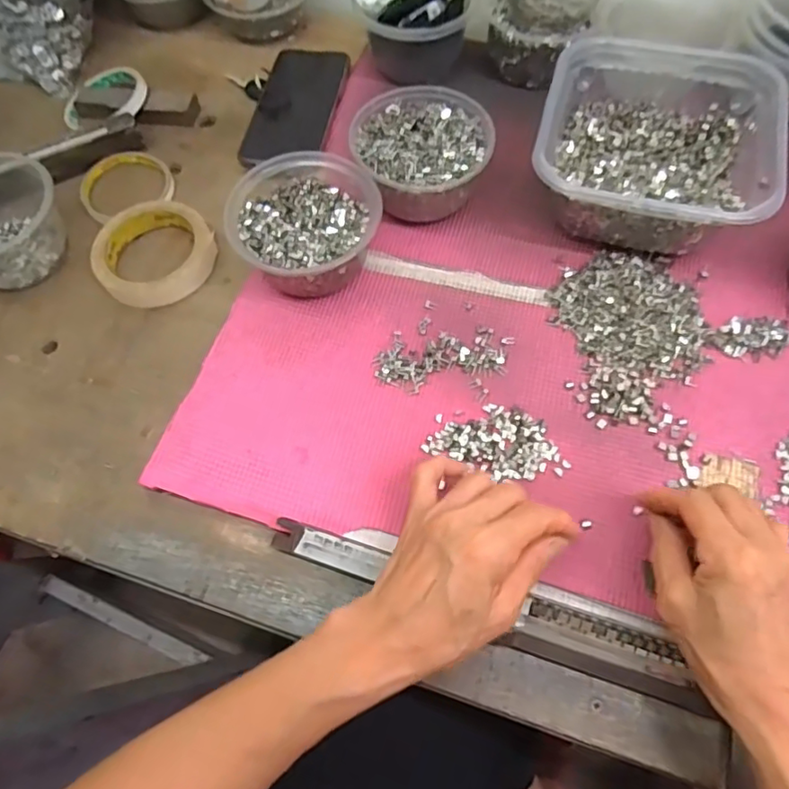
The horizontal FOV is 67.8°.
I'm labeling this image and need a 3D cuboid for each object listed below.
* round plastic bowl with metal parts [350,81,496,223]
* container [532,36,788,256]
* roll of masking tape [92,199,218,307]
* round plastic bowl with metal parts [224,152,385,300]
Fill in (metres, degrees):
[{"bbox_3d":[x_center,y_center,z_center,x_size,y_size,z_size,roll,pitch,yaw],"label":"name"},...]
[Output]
[{"bbox_3d":[0.023,-0.201,0.497,0.108,0.064,0.116,-1,64,3],"label":"round plastic bowl with metal parts"},{"bbox_3d":[0.206,-0.201,0.471,0.165,0.066,0.170,15,66,10],"label":"container"},{"bbox_3d":[-0.205,-0.121,0.501,0.096,0.023,0.094,-1,64,3],"label":"roll of masking tape"},{"bbox_3d":[-0.068,-0.127,0.472,0.111,0.068,0.107,-1,64,3],"label":"round plastic bowl with metal parts"}]

